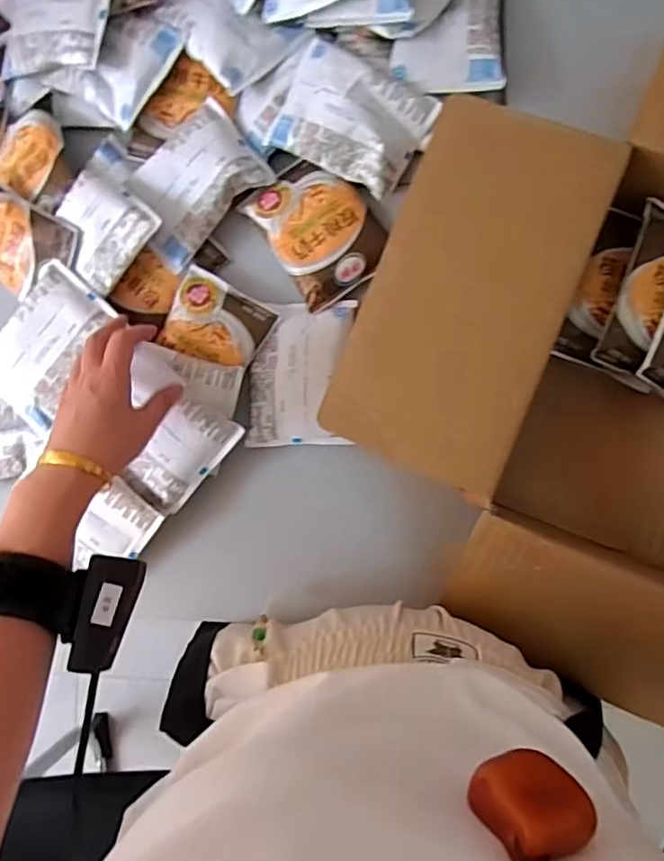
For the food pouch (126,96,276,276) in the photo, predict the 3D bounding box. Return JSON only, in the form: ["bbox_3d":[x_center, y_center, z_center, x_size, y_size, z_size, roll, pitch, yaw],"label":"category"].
[{"bbox_3d":[-0.126,-0.222,0.524,0.123,0.016,0.103,-35,83,4],"label":"food pouch"}]

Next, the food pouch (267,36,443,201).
[{"bbox_3d":[0.017,-0.267,0.508,0.123,0.031,0.087,29,90,8],"label":"food pouch"}]

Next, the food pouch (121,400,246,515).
[{"bbox_3d":[-0.131,0.023,0.509,0.054,0.020,0.107,40,102,-13],"label":"food pouch"}]

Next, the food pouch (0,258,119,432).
[{"bbox_3d":[-0.255,-0.078,0.523,0.084,0.015,0.126,35,91,8],"label":"food pouch"}]

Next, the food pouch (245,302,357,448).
[{"bbox_3d":[-0.029,-0.051,0.520,0.088,0.010,0.127,3,87,7],"label":"food pouch"}]

